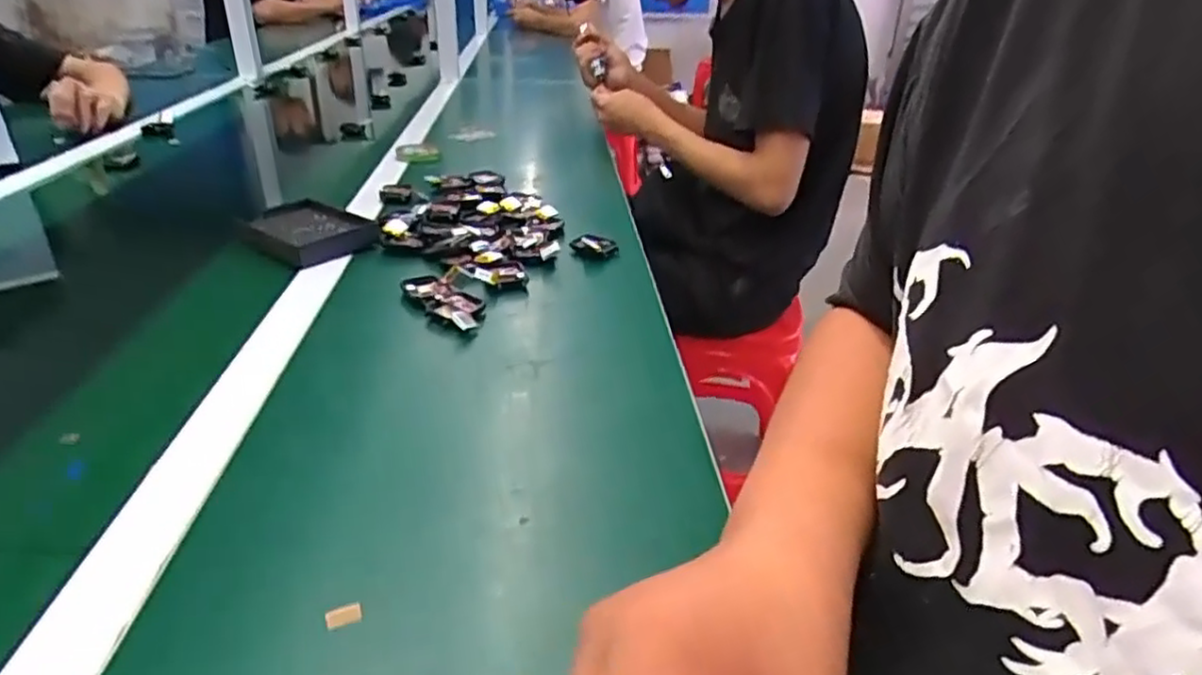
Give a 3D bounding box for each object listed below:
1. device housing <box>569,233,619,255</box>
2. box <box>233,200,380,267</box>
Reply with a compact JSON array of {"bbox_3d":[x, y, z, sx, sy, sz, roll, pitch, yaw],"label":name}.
[{"bbox_3d":[-0.007,-0.097,0.745,0.051,0.020,0.027,4,29,5],"label":"device housing"},{"bbox_3d":[-0.311,-0.114,0.745,0.137,0.023,0.097,22,35,33],"label":"box"}]

